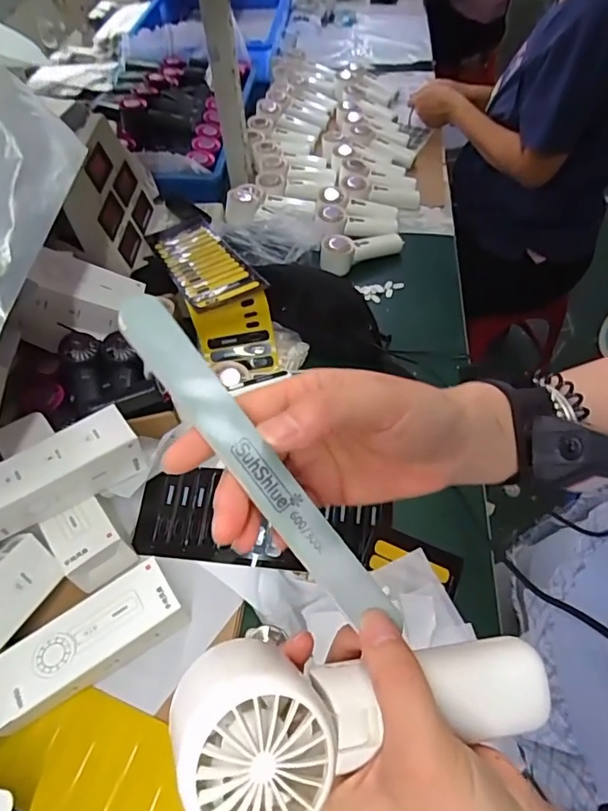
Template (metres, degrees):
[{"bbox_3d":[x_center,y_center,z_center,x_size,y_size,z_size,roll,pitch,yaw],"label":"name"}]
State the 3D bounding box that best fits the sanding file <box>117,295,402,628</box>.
[{"bbox_3d":[-0.019,0.024,0.210,0.020,0.005,0.162,-39,94,-23],"label":"sanding file"}]

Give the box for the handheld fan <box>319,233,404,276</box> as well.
[{"bbox_3d":[0.104,-0.289,0.927,0.168,0.050,0.060,-26,57,-15],"label":"handheld fan"}]

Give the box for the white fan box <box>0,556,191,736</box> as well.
[{"bbox_3d":[-0.236,0.250,0.502,0.238,0.056,0.072,-30,58,-18],"label":"white fan box"}]

